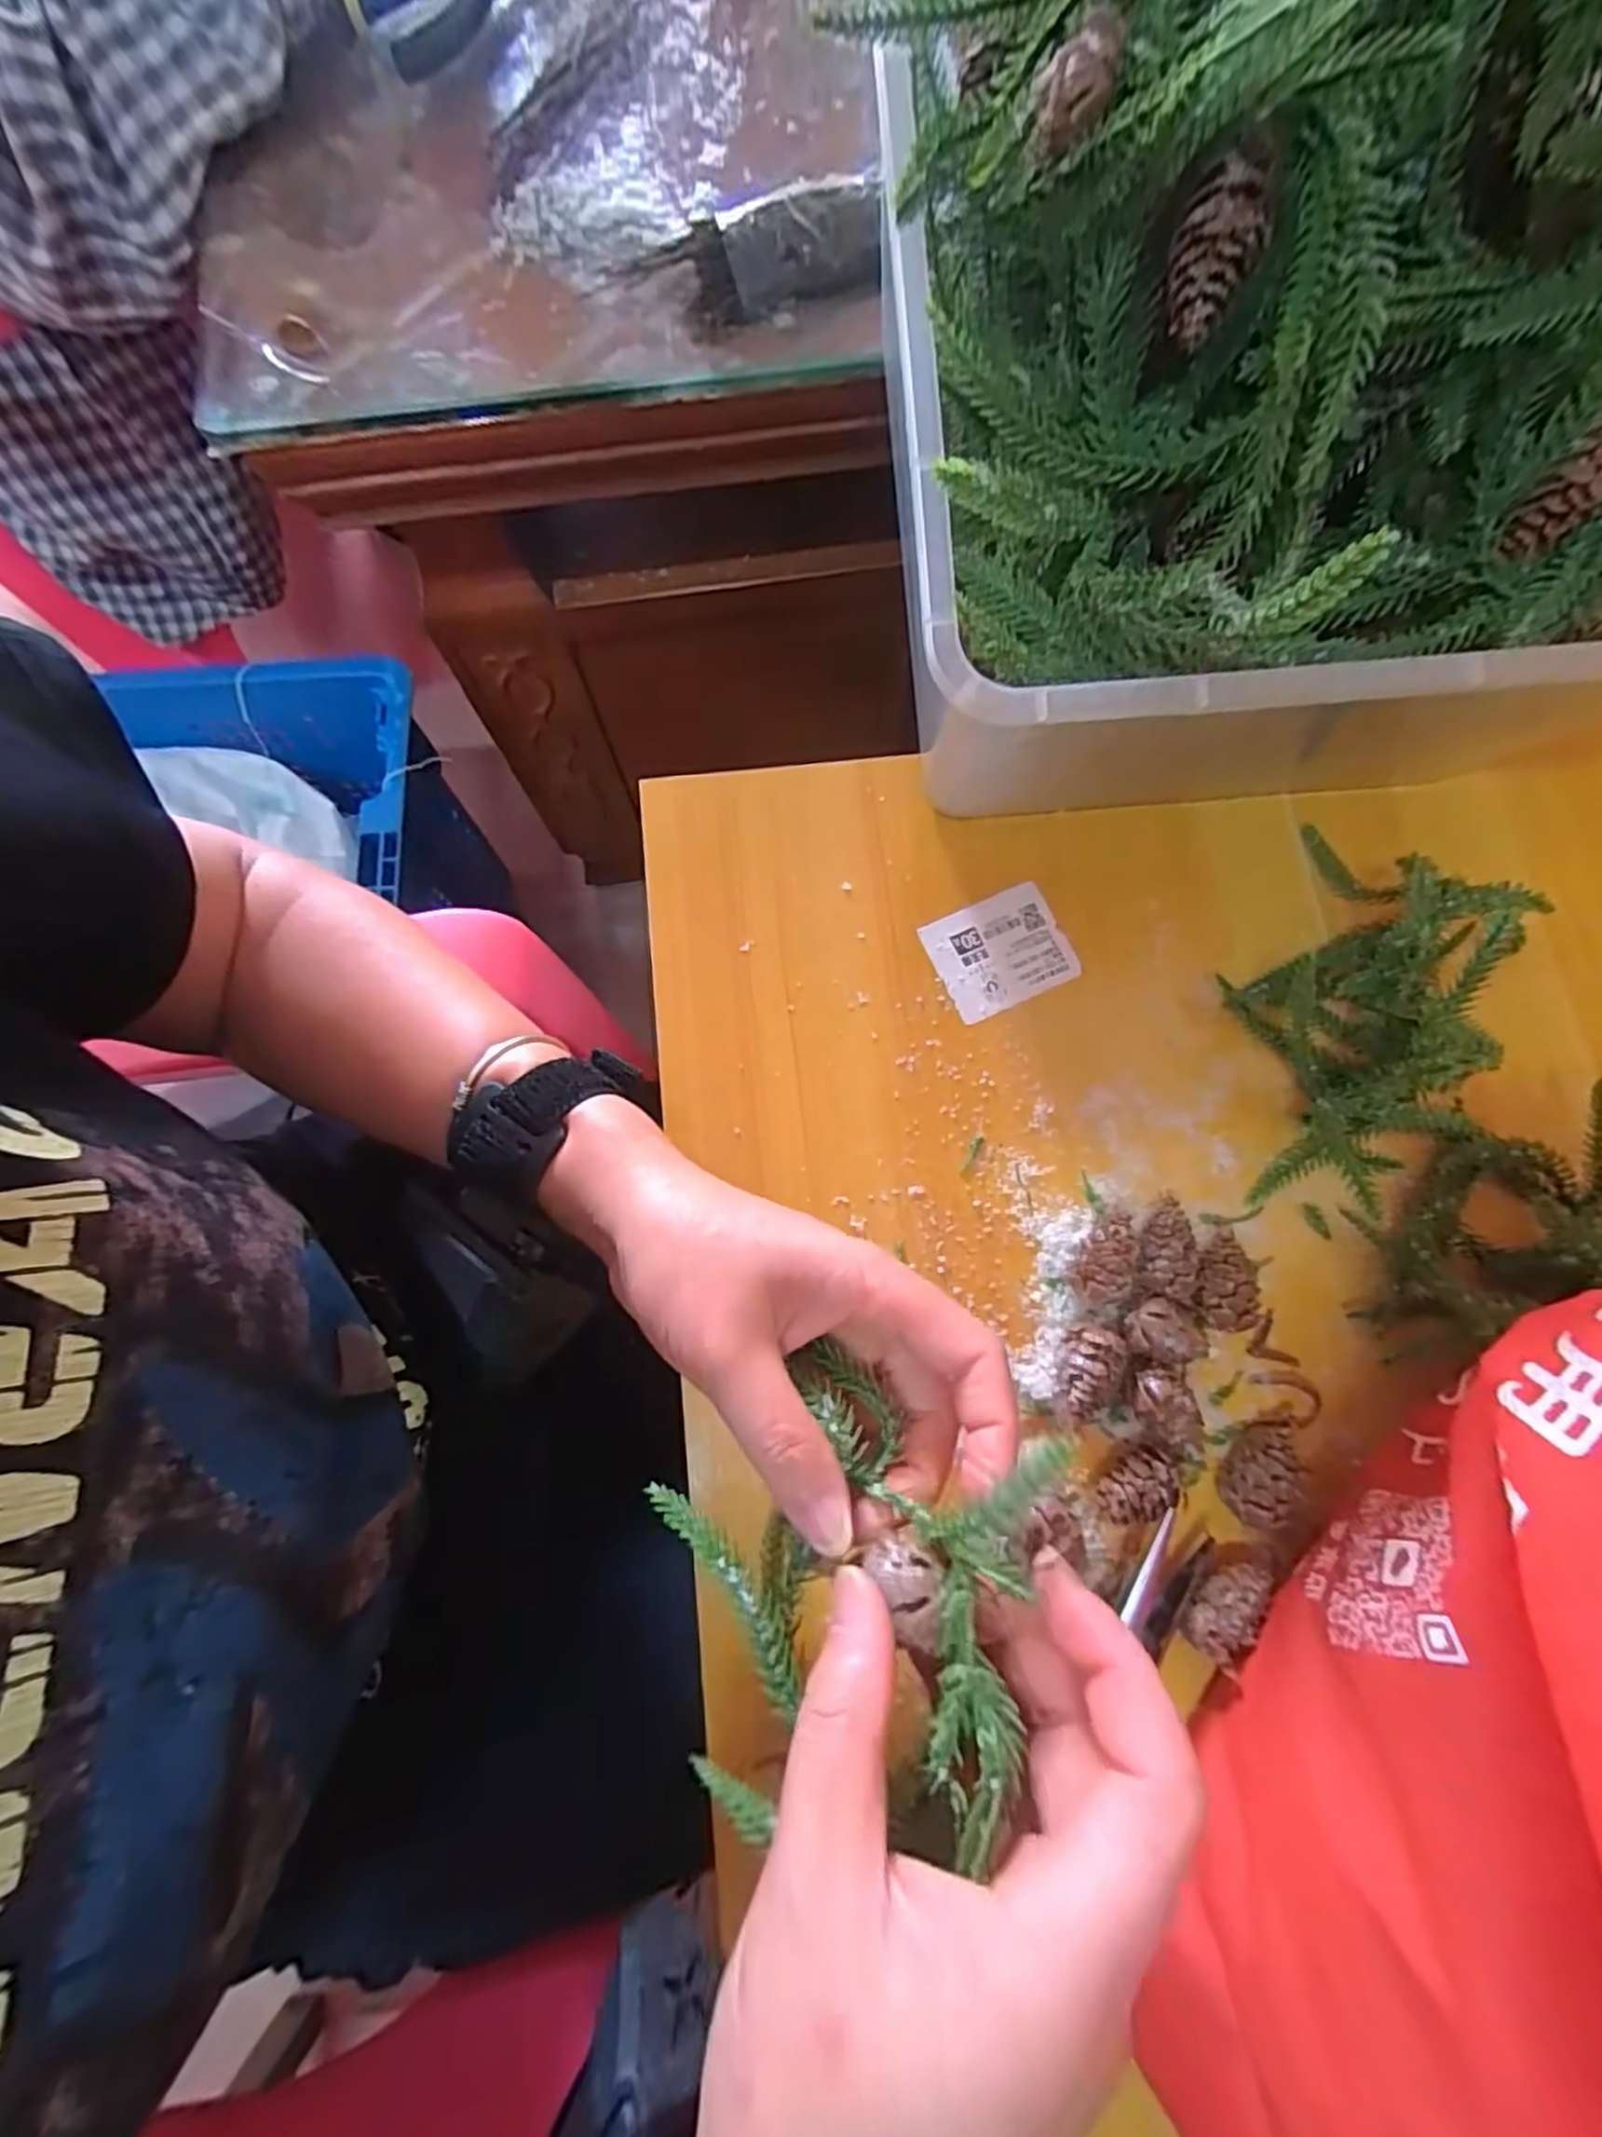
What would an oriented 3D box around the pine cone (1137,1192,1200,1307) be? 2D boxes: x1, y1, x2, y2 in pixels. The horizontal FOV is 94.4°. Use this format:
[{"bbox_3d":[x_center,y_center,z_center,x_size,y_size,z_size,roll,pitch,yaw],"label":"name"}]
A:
[{"bbox_3d":[0.141,0.069,0.288,0.020,0.020,0.039,7,77,2],"label":"pine cone"}]

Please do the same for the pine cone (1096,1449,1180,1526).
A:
[{"bbox_3d":[0.121,0.153,0.271,0.029,0.022,0.018,-34,79,-7],"label":"pine cone"}]

